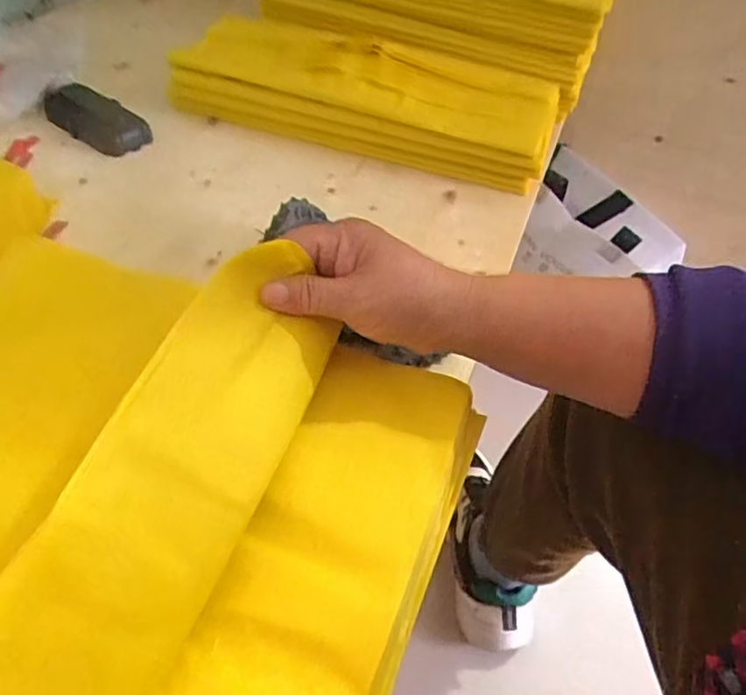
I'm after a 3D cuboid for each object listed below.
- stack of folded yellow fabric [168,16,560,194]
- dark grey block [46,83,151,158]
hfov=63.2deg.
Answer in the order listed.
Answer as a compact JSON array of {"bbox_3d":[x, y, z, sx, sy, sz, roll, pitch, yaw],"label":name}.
[{"bbox_3d":[-0.002,-0.260,0.618,0.374,0.062,0.145,18,49,9],"label":"stack of folded yellow fabric"},{"bbox_3d":[-0.264,-0.221,0.578,0.106,0.022,0.052,35,53,22],"label":"dark grey block"}]

